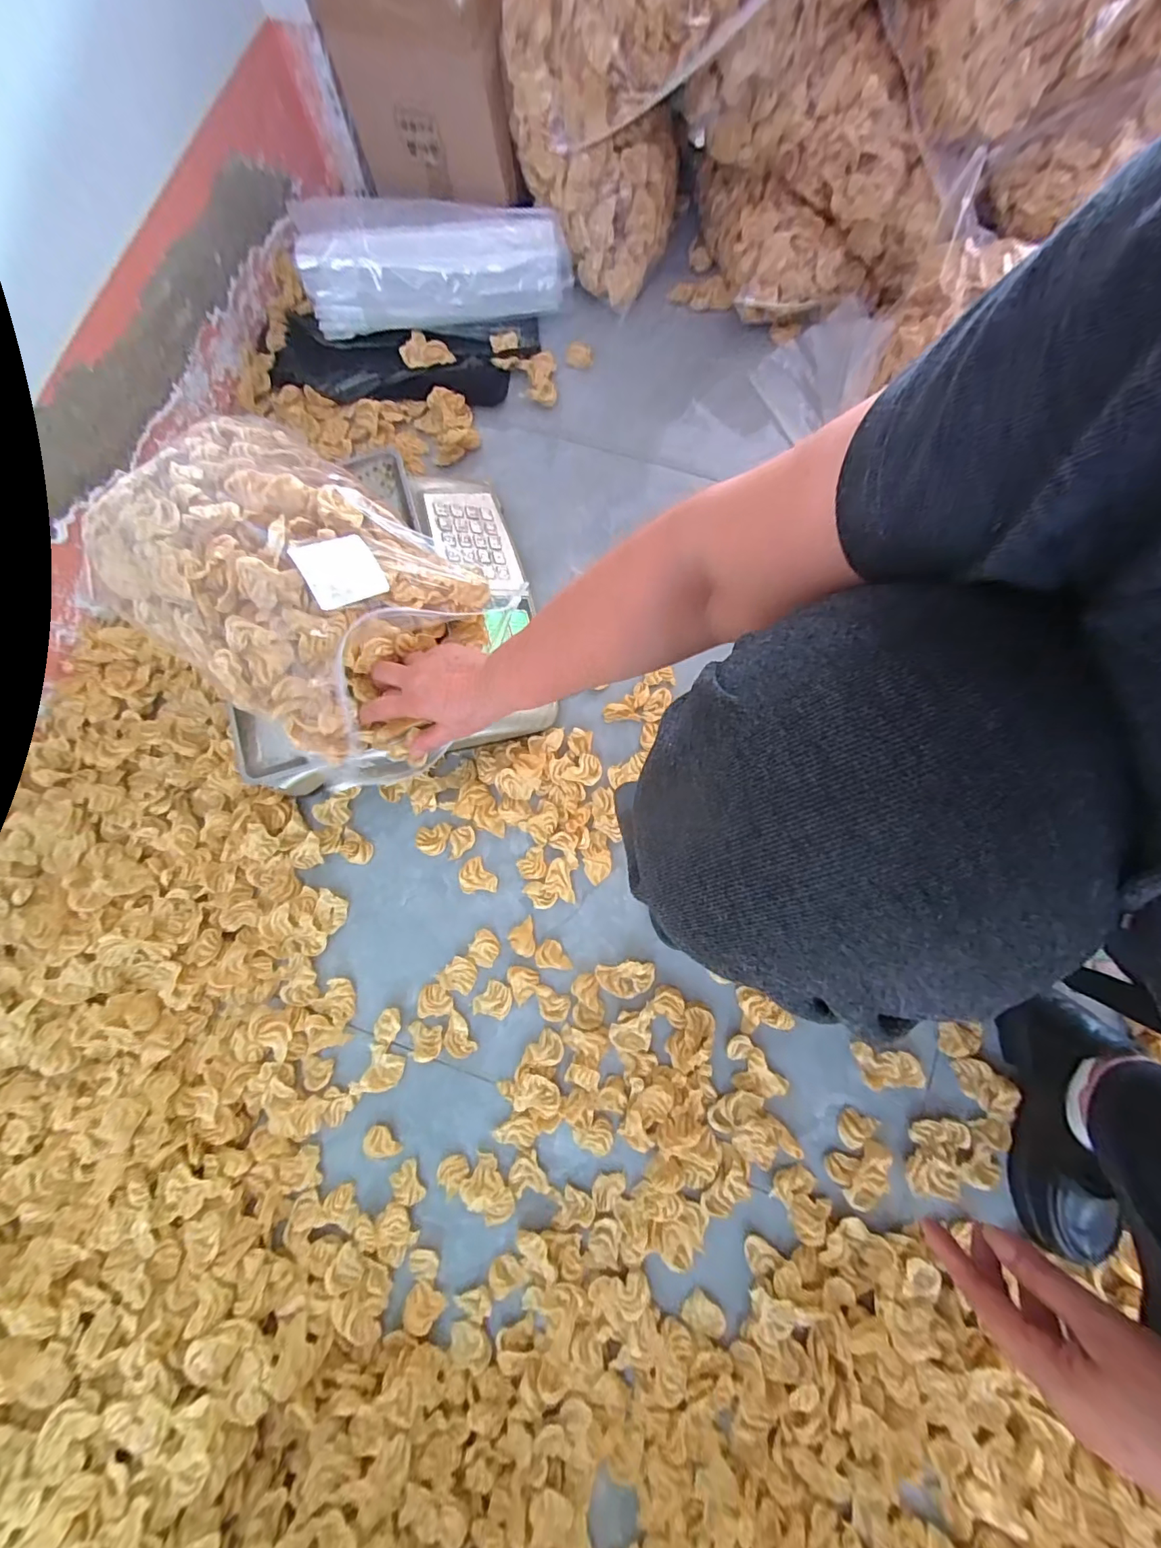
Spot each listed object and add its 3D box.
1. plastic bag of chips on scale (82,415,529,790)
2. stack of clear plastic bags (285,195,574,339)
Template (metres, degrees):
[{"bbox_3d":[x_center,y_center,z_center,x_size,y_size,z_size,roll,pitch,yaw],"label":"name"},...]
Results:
[{"bbox_3d":[-0.267,-0.173,0.475,0.309,0.117,0.223,36,81,5],"label":"plastic bag of chips on scale"},{"bbox_3d":[-0.189,-0.675,0.677,0.346,0.103,0.116,-6,81,1],"label":"stack of clear plastic bags"}]

